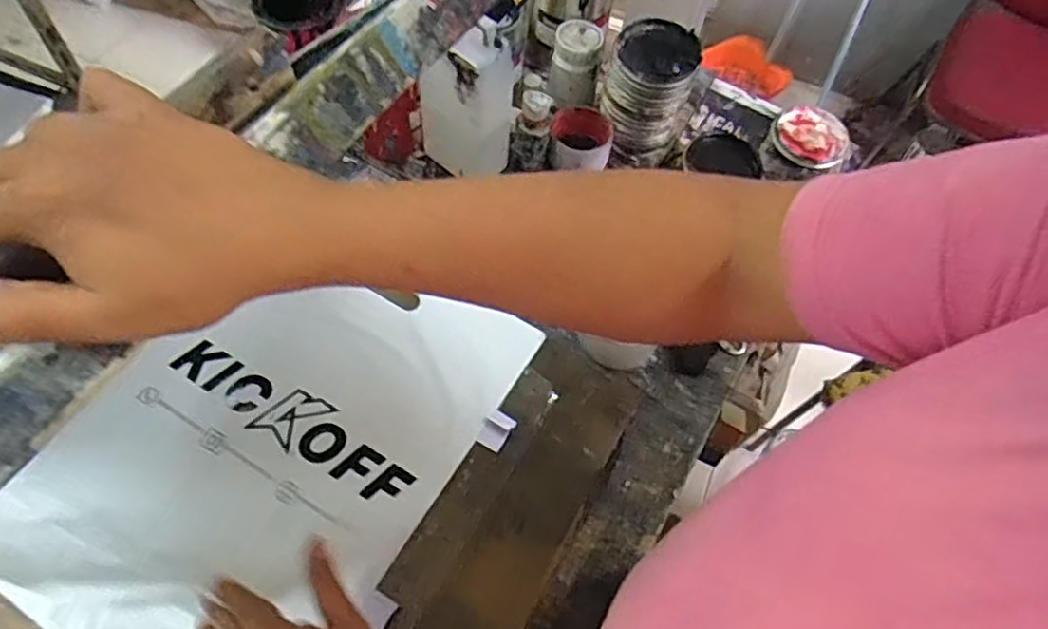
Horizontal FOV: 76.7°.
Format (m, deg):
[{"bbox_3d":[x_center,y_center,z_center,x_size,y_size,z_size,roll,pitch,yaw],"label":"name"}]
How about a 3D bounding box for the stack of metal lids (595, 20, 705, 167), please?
[{"bbox_3d":[0.151,-0.272,0.838,0.110,0.132,0.102,16,61,5],"label":"stack of metal lids"}]

